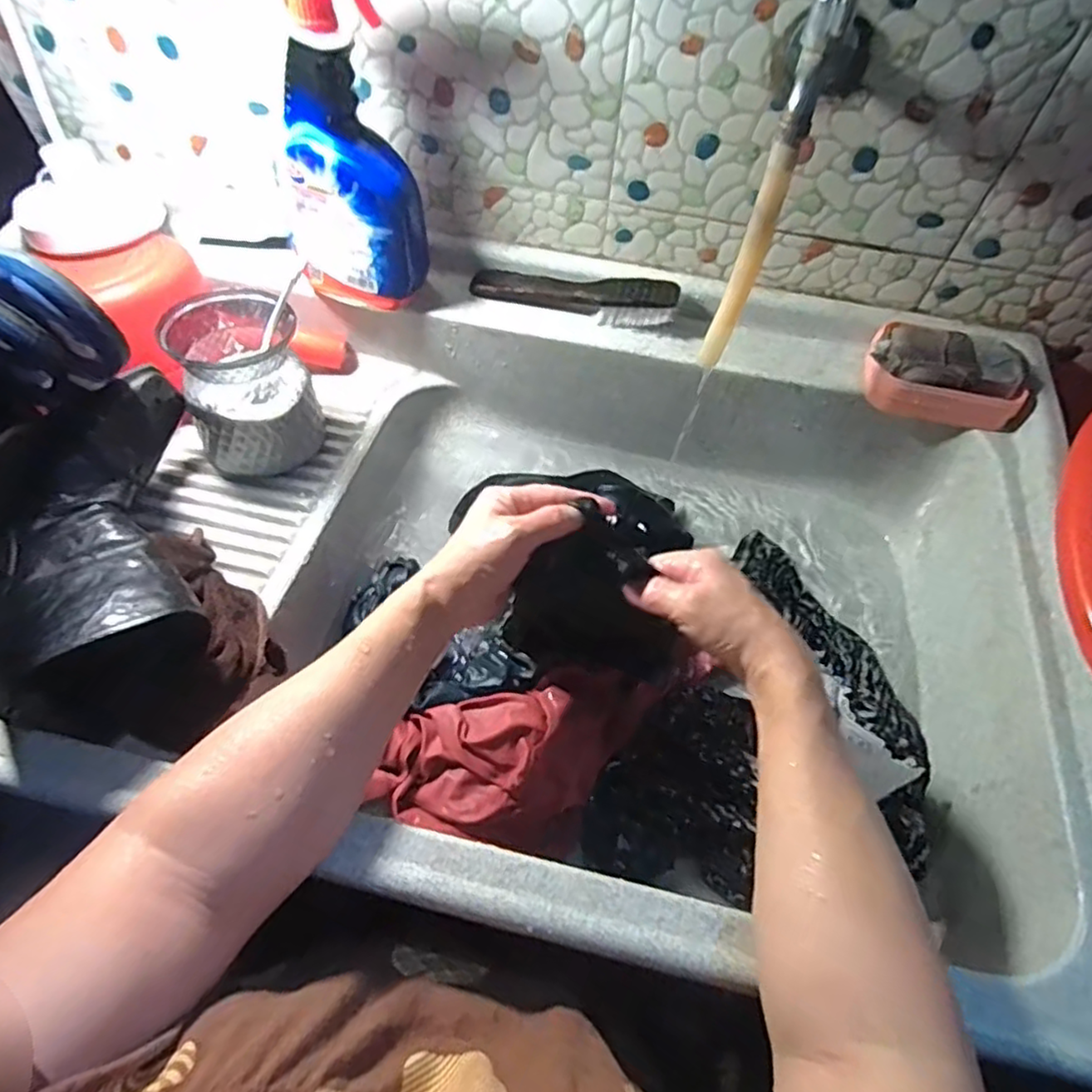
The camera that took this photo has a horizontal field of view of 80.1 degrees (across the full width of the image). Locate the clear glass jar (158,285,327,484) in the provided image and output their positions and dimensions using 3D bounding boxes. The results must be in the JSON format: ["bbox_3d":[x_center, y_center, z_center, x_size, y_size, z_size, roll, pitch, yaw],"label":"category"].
[{"bbox_3d":[-0.256,-0.137,0.562,0.104,0.117,0.113,-14,59,-11],"label":"clear glass jar"}]

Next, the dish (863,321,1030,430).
[{"bbox_3d":[0.355,-0.151,0.575,0.133,0.048,0.076,14,58,7],"label":"dish"}]

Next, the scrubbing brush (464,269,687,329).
[{"bbox_3d":[0.026,-0.245,0.625,0.196,0.032,0.038,12,58,5],"label":"scrubbing brush"}]

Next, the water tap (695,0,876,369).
[{"bbox_3d":[0.169,-0.253,0.487,0.039,0.247,0.101,25,35,13],"label":"water tap"}]

